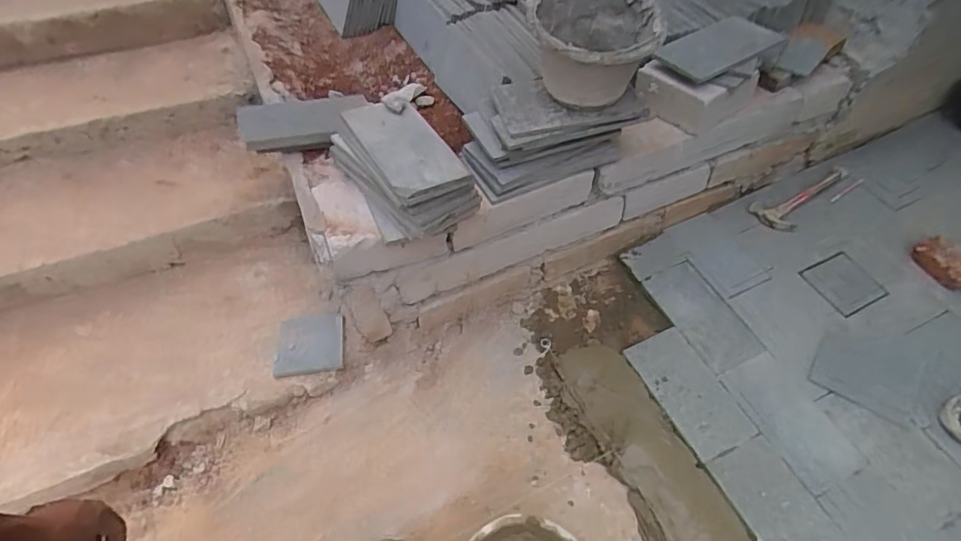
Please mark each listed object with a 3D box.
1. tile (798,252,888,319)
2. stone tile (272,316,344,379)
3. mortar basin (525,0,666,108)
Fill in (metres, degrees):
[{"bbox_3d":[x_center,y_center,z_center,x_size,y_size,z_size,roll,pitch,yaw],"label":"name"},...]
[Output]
[{"bbox_3d":[0.934,0.033,1.405,0.142,0.010,0.149,-25,58,-12],"label":"tile"},{"bbox_3d":[-0.424,0.185,1.356,0.170,0.013,0.156,-8,55,5],"label":"stone tile"},{"bbox_3d":[0.212,-0.413,1.057,0.229,0.192,0.231,2,50,-2],"label":"mortar basin"}]

